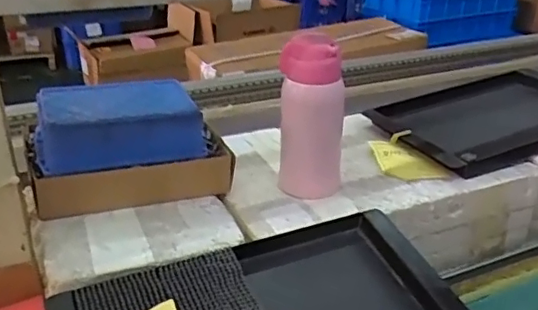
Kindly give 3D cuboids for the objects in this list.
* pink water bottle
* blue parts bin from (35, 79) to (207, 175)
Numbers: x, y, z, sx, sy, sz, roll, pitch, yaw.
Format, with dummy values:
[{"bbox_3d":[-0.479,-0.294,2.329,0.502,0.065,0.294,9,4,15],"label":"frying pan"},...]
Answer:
[{"bbox_3d":[0.054,-0.045,0.708,0.080,0.204,0.064,3,22,4],"label":"pink water bottle"},{"bbox_3d":[-0.189,-0.042,0.715,0.189,0.068,0.132,-7,24,-19],"label":"blue parts bin"}]

